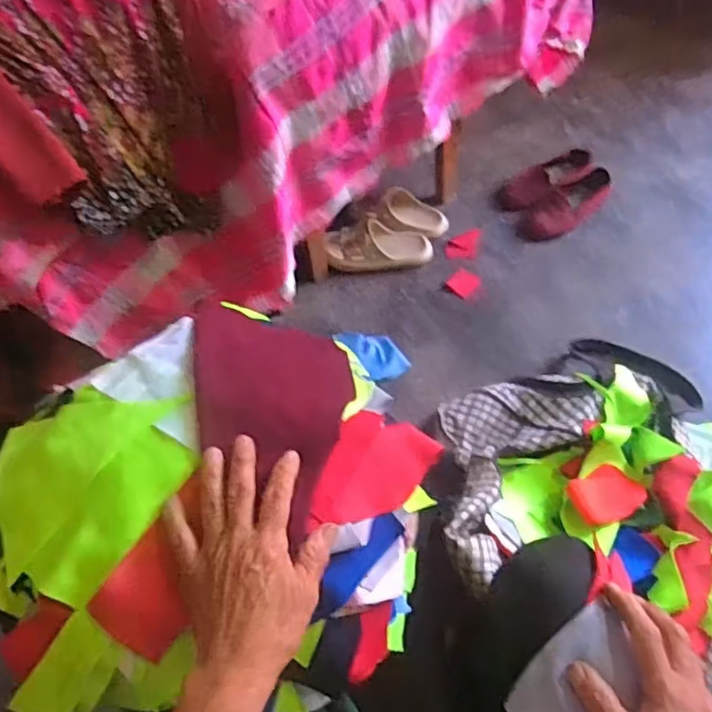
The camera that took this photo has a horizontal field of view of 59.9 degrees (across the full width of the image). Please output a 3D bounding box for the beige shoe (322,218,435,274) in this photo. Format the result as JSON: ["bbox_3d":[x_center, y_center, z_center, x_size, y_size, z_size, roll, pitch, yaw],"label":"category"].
[{"bbox_3d":[0.045,-0.219,1.228,0.210,0.065,0.085,-7,55,0],"label":"beige shoe"}]

